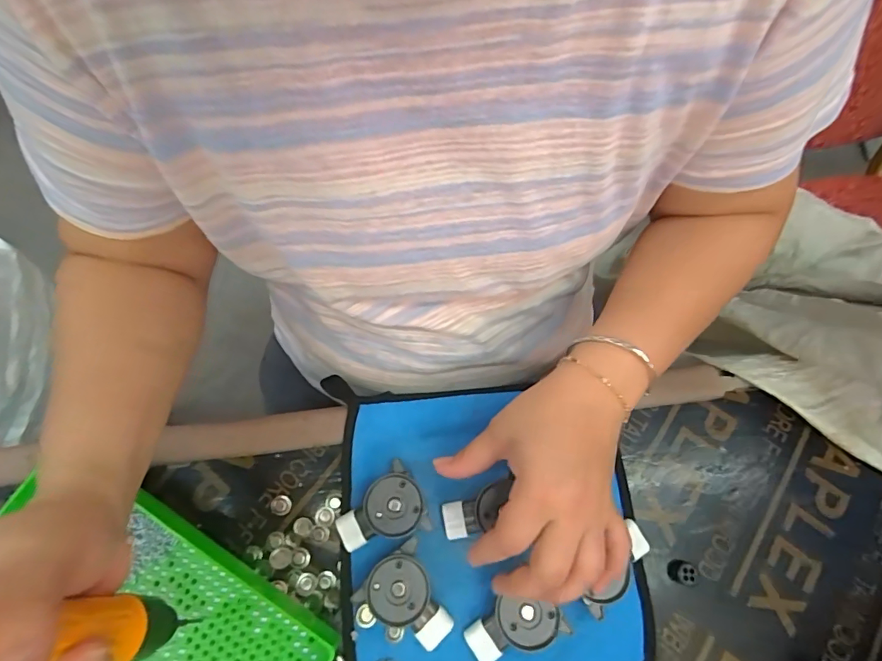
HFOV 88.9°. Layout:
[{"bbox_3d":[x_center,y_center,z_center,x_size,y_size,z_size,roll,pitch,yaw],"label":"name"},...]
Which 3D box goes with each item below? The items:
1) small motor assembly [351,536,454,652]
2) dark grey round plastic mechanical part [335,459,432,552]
[{"bbox_3d":[-0.019,0.185,0.314,0.064,0.024,0.050,37,71,12],"label":"small motor assembly"},{"bbox_3d":[-0.046,0.130,0.336,0.064,0.028,0.050,-14,69,-8],"label":"dark grey round plastic mechanical part"}]

